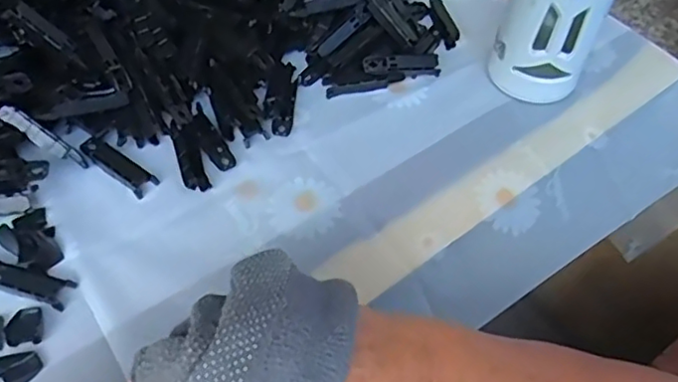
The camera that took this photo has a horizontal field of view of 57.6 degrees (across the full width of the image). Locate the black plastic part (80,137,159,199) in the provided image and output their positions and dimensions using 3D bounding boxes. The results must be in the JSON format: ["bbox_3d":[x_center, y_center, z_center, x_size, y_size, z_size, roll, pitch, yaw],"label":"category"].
[{"bbox_3d":[-0.156,-0.020,0.432,0.063,0.008,0.017,33,59,19],"label":"black plastic part"}]

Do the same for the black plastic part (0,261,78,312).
[{"bbox_3d":[-0.195,0.053,0.374,0.065,0.009,0.019,16,55,8],"label":"black plastic part"}]

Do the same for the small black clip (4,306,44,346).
[{"bbox_3d":[-0.184,0.079,0.361,0.019,0.004,0.023,-12,56,-12],"label":"small black clip"}]

